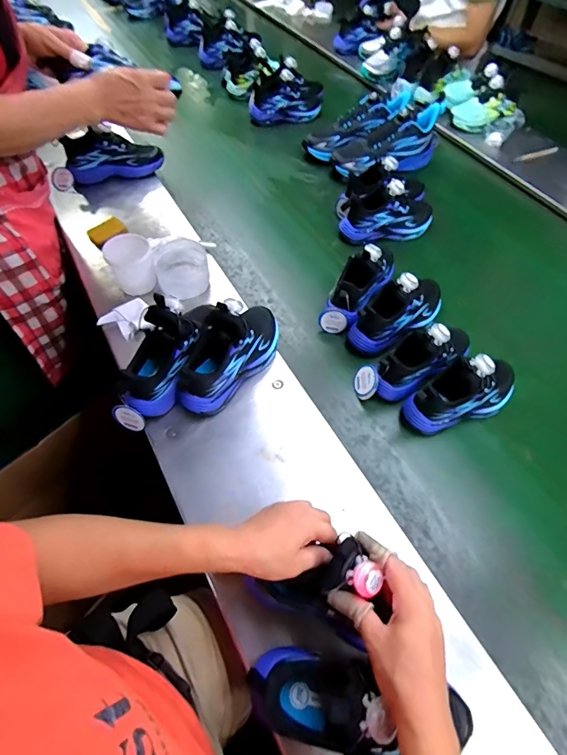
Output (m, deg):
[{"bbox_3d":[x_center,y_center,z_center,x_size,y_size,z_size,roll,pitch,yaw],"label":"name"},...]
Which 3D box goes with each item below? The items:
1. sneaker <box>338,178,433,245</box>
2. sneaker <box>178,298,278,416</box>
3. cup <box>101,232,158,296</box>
[{"bbox_3d":[0.224,-0.349,0.825,0.204,0.103,0.079,-11,59,-10],"label":"sneaker"},{"bbox_3d":[-0.078,-0.047,0.576,0.080,0.121,0.207,33,62,17],"label":"sneaker"},{"bbox_3d":[-0.268,-0.195,0.700,0.073,0.093,0.067,-20,61,-16],"label":"cup"}]

